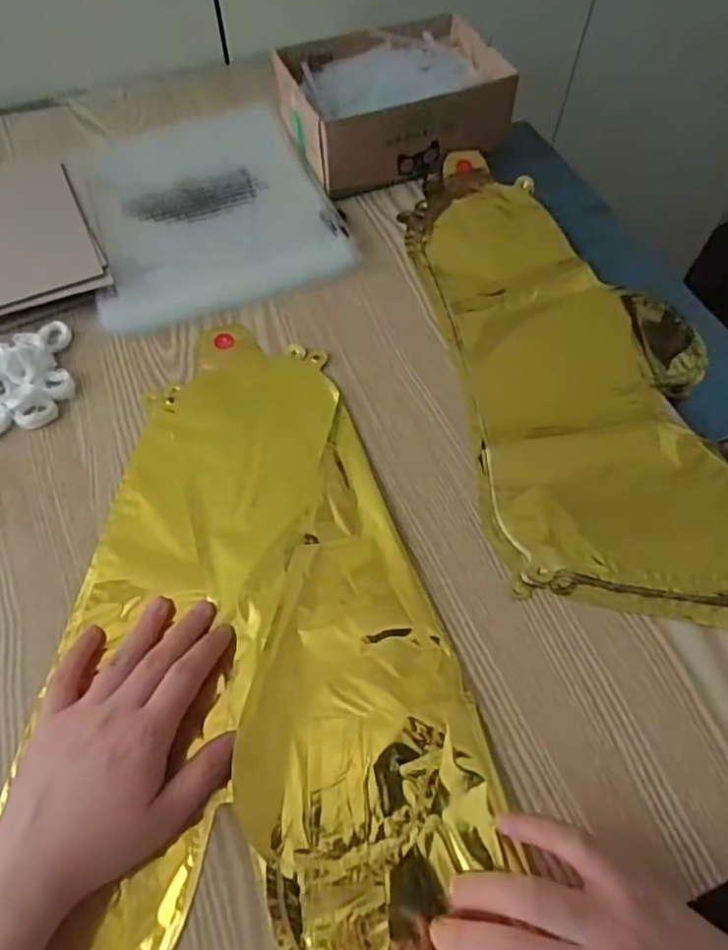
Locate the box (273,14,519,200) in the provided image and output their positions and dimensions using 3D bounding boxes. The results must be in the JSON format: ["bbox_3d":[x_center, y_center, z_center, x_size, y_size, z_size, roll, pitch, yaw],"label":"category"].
[{"bbox_3d":[0.025,-0.336,0.551,0.196,0.063,0.146,-19,62,-10],"label":"box"}]

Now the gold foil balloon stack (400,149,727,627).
[{"bbox_3d":[0.162,-0.090,0.448,0.194,0.018,0.427,-8,61,-4],"label":"gold foil balloon stack"}]

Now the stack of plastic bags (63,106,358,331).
[{"bbox_3d":[-0.144,-0.247,0.536,0.202,0.015,0.255,-19,62,-10],"label":"stack of plastic bags"}]

